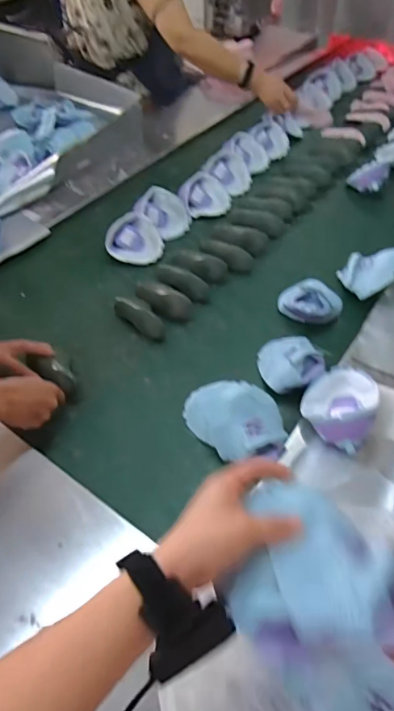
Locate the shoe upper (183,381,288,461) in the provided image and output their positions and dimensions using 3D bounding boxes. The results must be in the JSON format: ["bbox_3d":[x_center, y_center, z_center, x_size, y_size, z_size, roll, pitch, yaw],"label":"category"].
[{"bbox_3d":[0.056,0.104,0.778,0.112,0.078,0.184,-32,58,-23],"label":"shoe upper"}]

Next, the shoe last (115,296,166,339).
[{"bbox_3d":[-0.124,-0.083,0.950,0.040,0.049,0.138,-38,61,-26],"label":"shoe last"}]

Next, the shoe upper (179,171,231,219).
[{"bbox_3d":[0.021,-0.437,1.228,0.133,0.044,0.135,-6,52,-6],"label":"shoe upper"}]

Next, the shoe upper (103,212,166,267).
[{"bbox_3d":[-0.154,-0.283,1.108,0.137,0.049,0.138,-7,52,-6],"label":"shoe upper"}]

